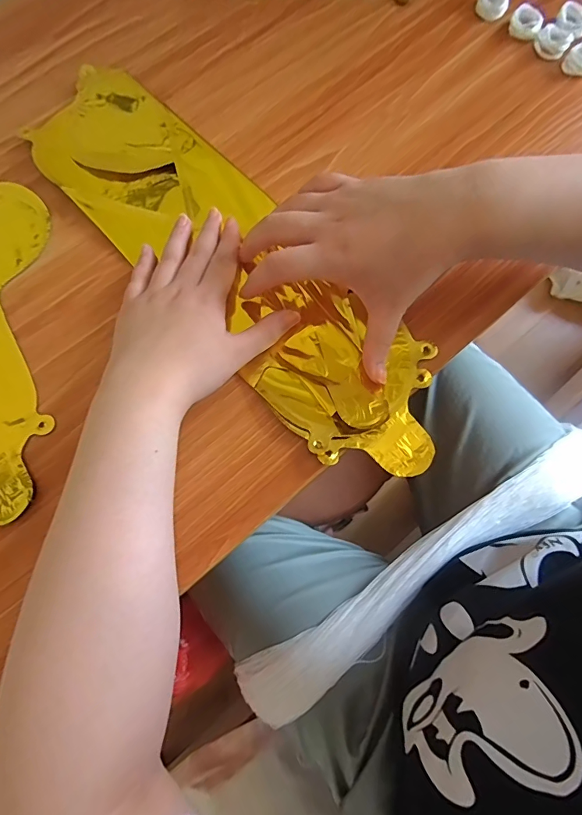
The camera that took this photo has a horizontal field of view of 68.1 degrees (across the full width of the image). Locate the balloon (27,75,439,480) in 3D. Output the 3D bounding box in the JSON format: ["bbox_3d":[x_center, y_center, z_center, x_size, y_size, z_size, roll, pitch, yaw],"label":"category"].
[{"bbox_3d":[-0.048,-0.116,0.343,0.121,0.018,0.421,-40,80,-9],"label":"balloon"}]

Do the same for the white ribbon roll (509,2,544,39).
[{"bbox_3d":[0.219,-0.358,0.400,0.028,0.014,0.026,0,75,1],"label":"white ribbon roll"}]

